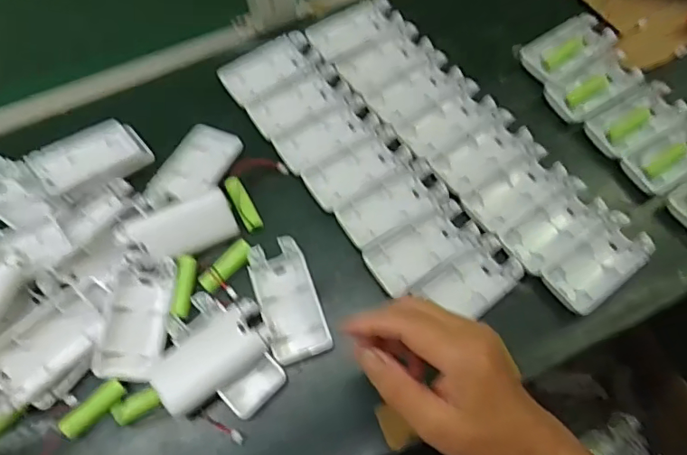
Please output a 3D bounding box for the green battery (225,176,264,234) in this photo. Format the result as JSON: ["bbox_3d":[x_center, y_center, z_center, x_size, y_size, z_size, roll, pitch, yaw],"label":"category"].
[{"bbox_3d":[-0.087,-0.020,0.449,0.016,0.013,0.054,-27,68,-11],"label":"green battery"}]

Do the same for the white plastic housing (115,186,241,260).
[{"bbox_3d":[-0.135,0.001,0.423,0.088,0.014,0.044,-24,67,-10],"label":"white plastic housing"}]

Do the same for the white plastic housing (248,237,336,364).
[{"bbox_3d":[-0.045,0.057,0.416,0.046,0.010,0.098,-17,66,-7],"label":"white plastic housing"}]

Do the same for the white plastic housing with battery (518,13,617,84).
[{"bbox_3d":[0.218,-0.175,0.502,0.085,0.029,0.053,-27,68,-11],"label":"white plastic housing with battery"}]

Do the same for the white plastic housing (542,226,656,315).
[{"bbox_3d":[0.215,0.031,0.430,0.092,0.015,0.044,-34,69,-14],"label":"white plastic housing"}]

